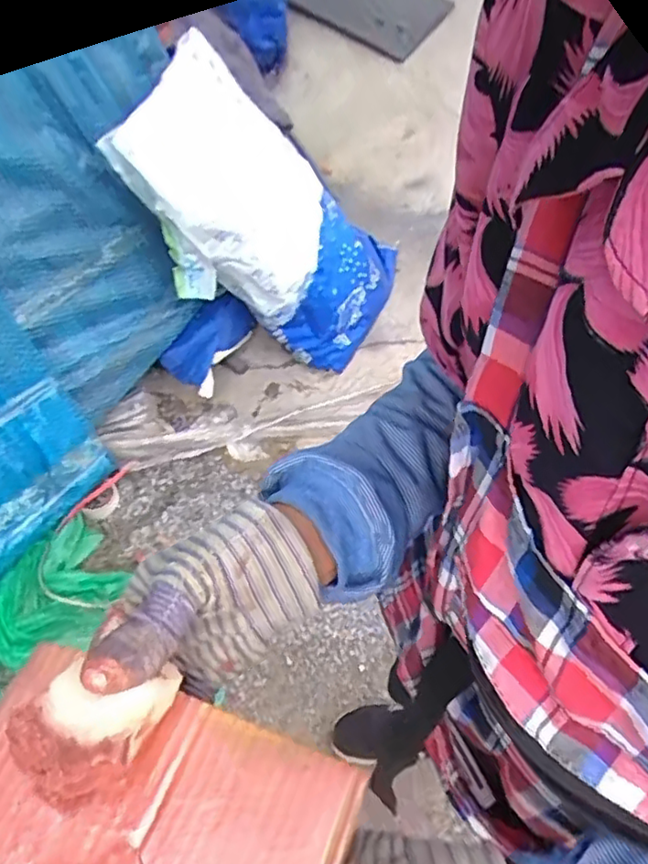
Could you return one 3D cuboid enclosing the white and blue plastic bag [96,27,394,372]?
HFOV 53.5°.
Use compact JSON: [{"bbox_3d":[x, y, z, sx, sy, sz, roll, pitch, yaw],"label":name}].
[{"bbox_3d":[-0.110,-0.480,1.422,0.691,0.107,0.424,39,67,-30],"label":"white and blue plastic bag"}]

